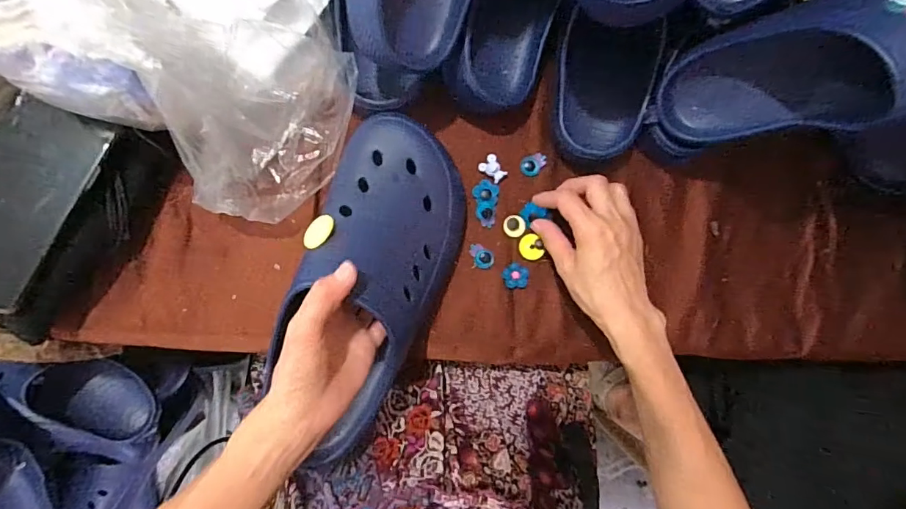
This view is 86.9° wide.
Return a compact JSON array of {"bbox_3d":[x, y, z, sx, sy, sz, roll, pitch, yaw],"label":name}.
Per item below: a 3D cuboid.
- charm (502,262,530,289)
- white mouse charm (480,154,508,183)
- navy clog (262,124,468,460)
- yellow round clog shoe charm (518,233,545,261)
[{"bbox_3d":[0.059,0.020,0.454,0.024,0.006,0.024,-4,89,-5],"label":"charm"},{"bbox_3d":[0.039,-0.082,0.457,0.025,0.006,0.019,44,86,-3],"label":"white mouse charm"},{"bbox_3d":[-0.065,0.030,0.393,0.126,0.072,0.291,11,86,-7],"label":"navy clog"},{"bbox_3d":[0.075,-0.007,0.454,0.022,0.006,0.025,-4,89,-5],"label":"yellow round clog shoe charm"}]

